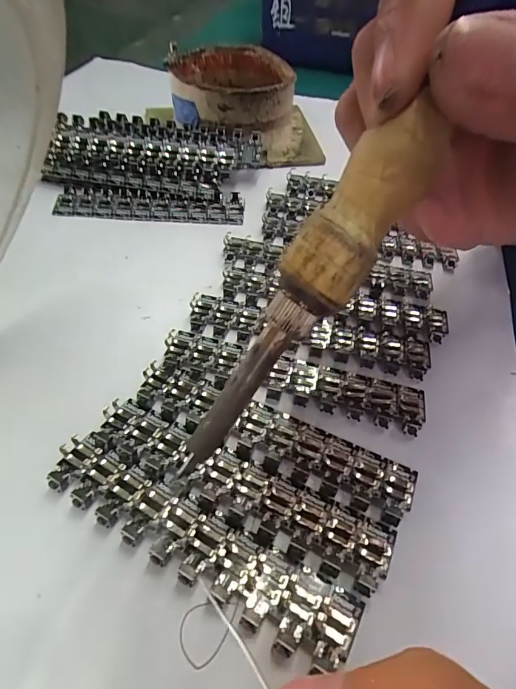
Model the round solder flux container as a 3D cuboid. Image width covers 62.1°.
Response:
[{"bbox_3d":[-0.019,-0.173,0.302,0.081,0.047,0.089,3,52,-4],"label":"round solder flux container"}]

